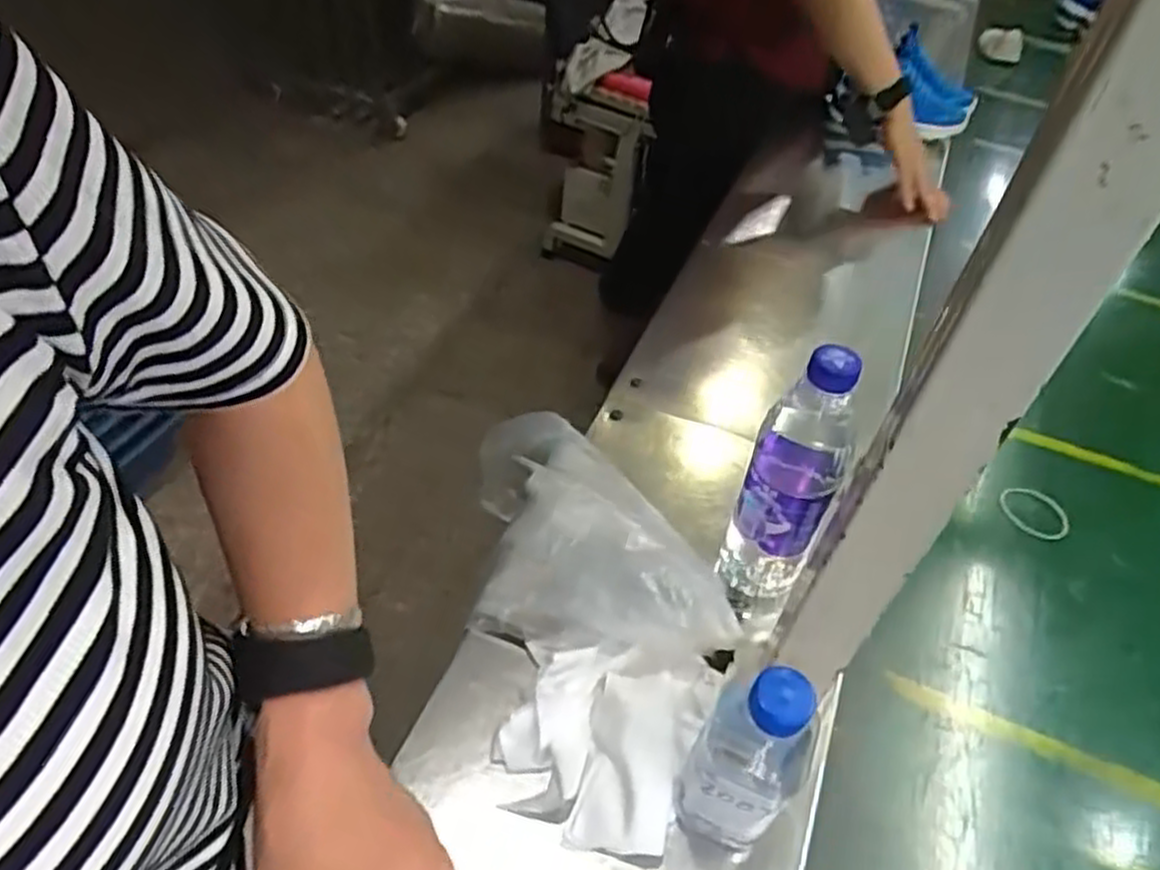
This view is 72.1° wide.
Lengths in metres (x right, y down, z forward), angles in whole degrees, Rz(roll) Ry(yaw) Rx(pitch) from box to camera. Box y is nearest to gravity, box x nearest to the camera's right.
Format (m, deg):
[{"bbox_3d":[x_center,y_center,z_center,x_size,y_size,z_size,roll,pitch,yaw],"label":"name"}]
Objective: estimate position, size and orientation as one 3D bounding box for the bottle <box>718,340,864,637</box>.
[{"bbox_3d":[0.141,0.043,0.554,0.057,0.231,0.062,18,47,10],"label":"bottle"}]

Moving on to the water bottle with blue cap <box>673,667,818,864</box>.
[{"bbox_3d":[0.098,0.175,0.456,0.058,0.138,0.061,23,48,14],"label":"water bottle with blue cap"}]

